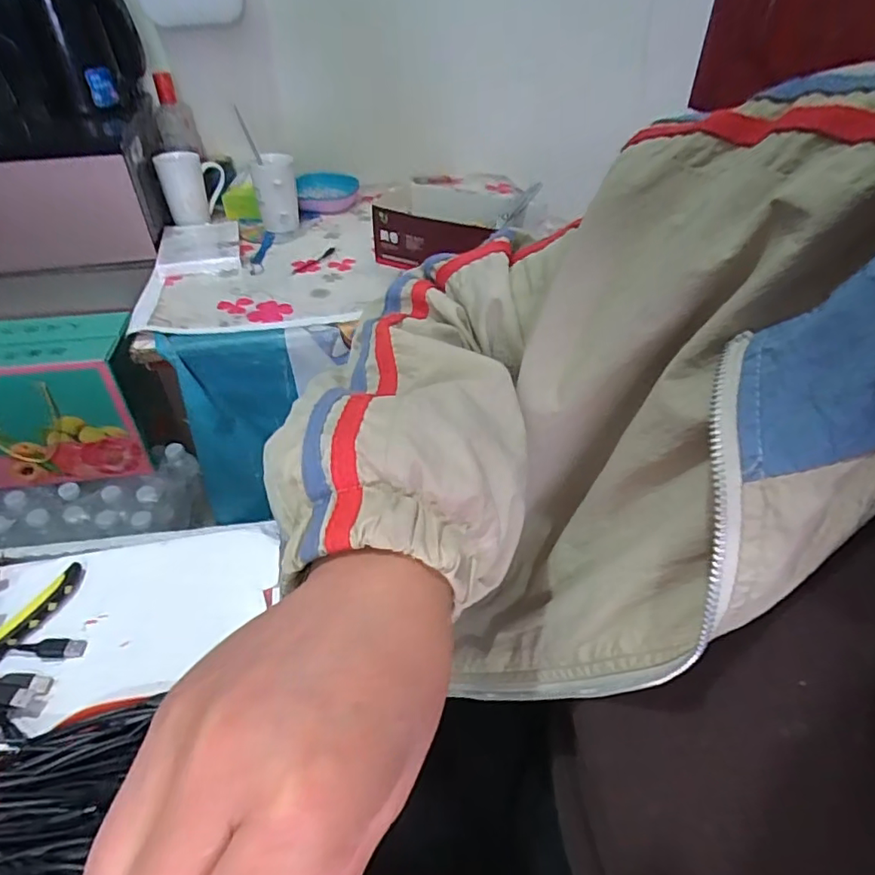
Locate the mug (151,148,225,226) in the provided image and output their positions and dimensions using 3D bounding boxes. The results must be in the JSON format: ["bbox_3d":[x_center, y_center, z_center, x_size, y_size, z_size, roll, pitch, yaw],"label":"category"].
[{"bbox_3d":[-0.446,-0.460,1.034,0.112,0.108,0.093,-16,44,-18],"label":"mug"}]

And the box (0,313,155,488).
[{"bbox_3d":[-0.669,-0.060,0.963,0.325,0.239,0.157,-6,41,-7],"label":"box"}]

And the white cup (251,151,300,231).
[{"bbox_3d":[-0.290,-0.437,1.015,0.069,0.135,0.060,-12,43,-14],"label":"white cup"}]

